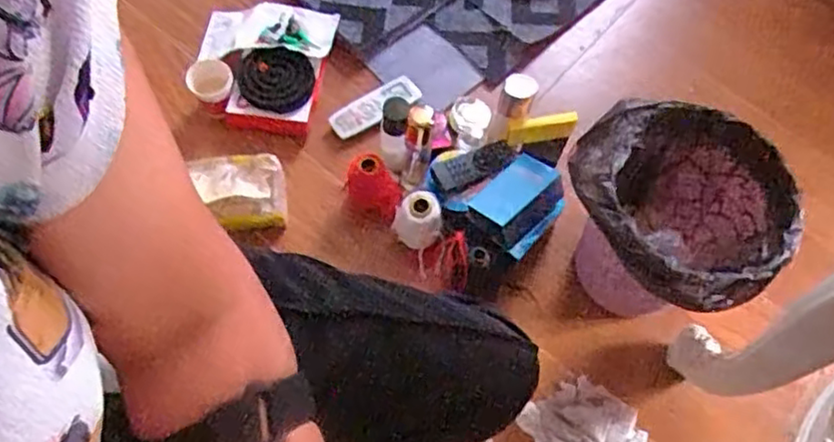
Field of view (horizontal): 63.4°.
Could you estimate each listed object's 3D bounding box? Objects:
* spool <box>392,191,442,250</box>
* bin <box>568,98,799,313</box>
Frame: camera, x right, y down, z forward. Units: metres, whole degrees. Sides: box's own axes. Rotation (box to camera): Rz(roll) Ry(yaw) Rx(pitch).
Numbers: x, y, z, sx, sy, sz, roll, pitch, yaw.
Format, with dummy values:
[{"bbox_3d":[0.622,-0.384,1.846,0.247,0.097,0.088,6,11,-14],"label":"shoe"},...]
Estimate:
[{"bbox_3d":[0.000,-0.002,1.025,0.072,0.103,0.054,9,67,1],"label":"spool"},{"bbox_3d":[0.325,0.010,0.938,0.264,0.294,0.249,32,69,10],"label":"bin"}]

